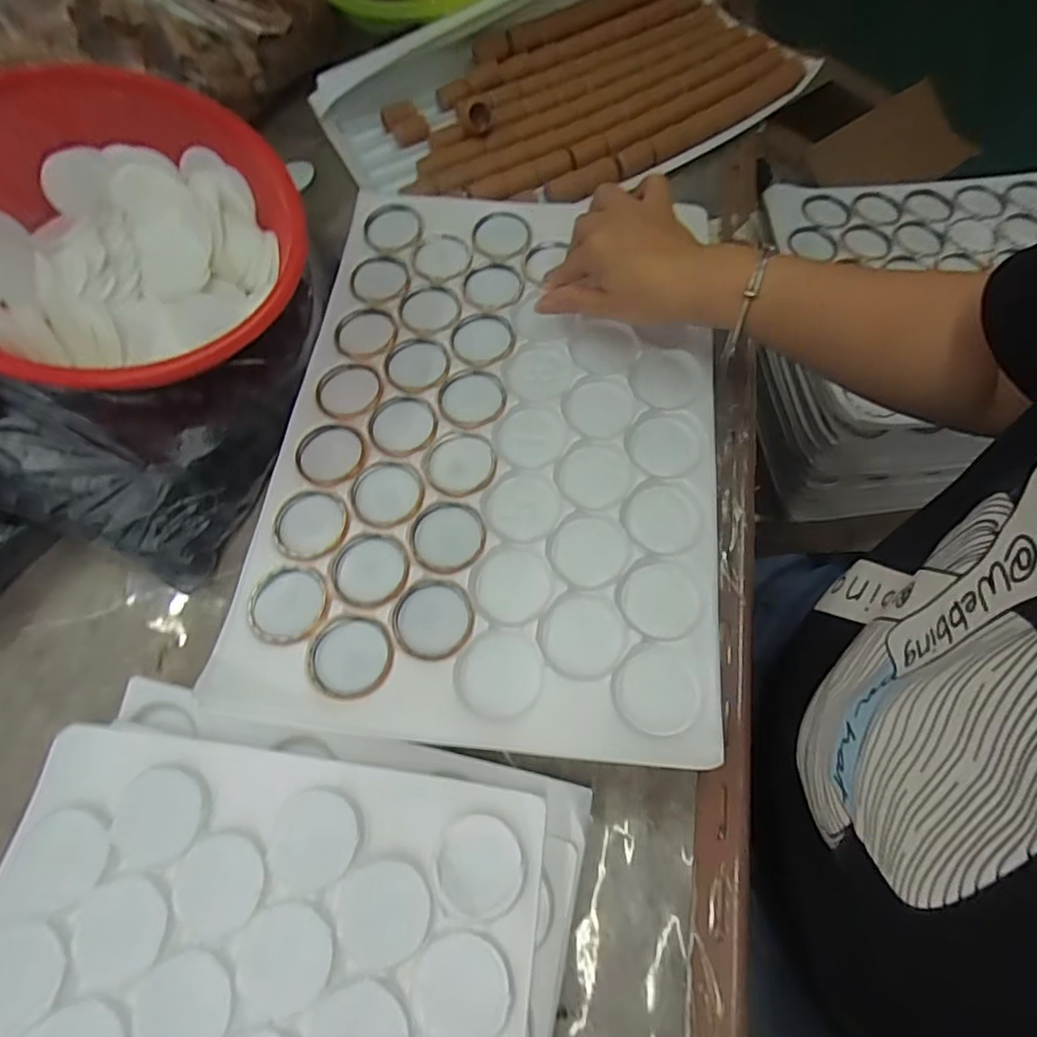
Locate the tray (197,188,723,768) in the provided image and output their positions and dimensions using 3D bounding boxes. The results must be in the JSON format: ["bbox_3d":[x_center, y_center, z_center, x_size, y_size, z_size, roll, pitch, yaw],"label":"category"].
[{"bbox_3d":[-0.016,-0.072,0.439,0.303,0.025,0.441,3,68,4],"label":"tray"}]

